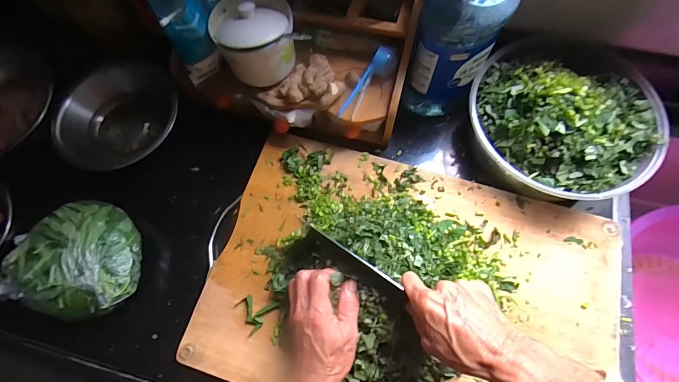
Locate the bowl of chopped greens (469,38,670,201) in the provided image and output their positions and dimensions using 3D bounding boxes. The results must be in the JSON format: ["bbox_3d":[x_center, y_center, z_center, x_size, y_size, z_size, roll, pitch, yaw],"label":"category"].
[{"bbox_3d":[0.291,-0.096,0.460,0.229,0.097,0.215,0,70,1],"label":"bowl of chopped greens"}]

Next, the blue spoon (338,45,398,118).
[{"bbox_3d":[0.037,-0.144,0.456,0.025,0.030,0.113,37,75,13],"label":"blue spoon"}]

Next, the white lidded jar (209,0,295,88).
[{"bbox_3d":[-0.107,-0.198,0.445,0.093,0.084,0.097,0,70,1],"label":"white lidded jar"}]

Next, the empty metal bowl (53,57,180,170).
[{"bbox_3d":[-0.329,-0.112,0.529,0.172,0.045,0.148,-35,73,-11],"label":"empty metal bowl"}]

